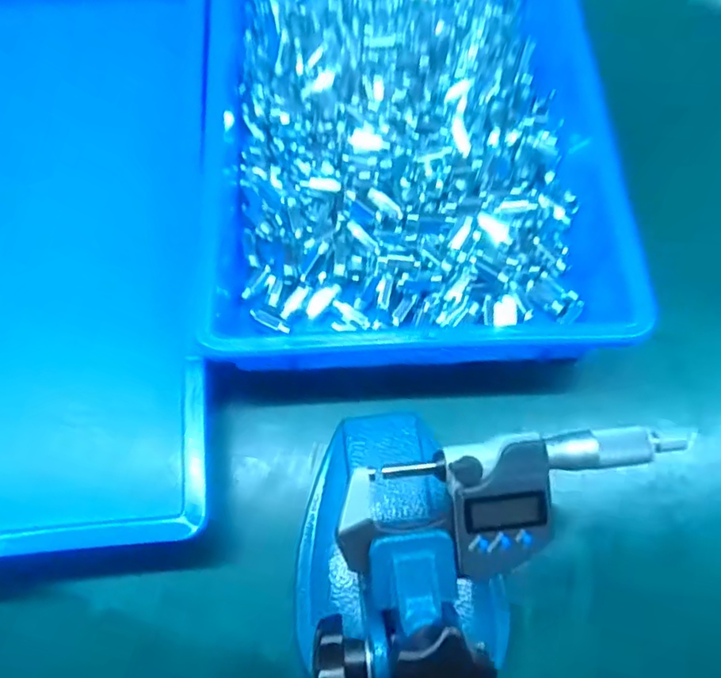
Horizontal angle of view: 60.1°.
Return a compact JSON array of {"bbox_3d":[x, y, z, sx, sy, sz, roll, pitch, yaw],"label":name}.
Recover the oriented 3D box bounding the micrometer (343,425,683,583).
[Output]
[{"bbox_3d":[0.067,0.069,0.266,0.149,0.017,0.051,-7,69,-5],"label":"micrometer"}]

